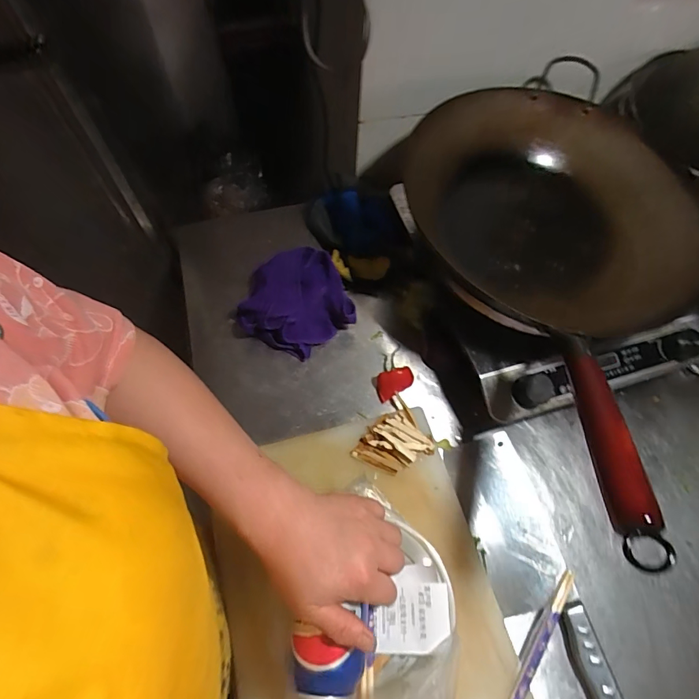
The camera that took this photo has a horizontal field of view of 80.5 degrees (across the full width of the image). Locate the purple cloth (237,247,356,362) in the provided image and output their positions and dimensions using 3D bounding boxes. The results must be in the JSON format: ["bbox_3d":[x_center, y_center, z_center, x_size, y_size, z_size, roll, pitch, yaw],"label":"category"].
[{"bbox_3d":[-0.083,-0.069,0.591,0.156,0.063,0.159,-15,65,-10],"label":"purple cloth"}]

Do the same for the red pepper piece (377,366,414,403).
[{"bbox_3d":[0.059,0.043,0.559,0.051,0.025,0.031,-27,68,-15],"label":"red pepper piece"}]

